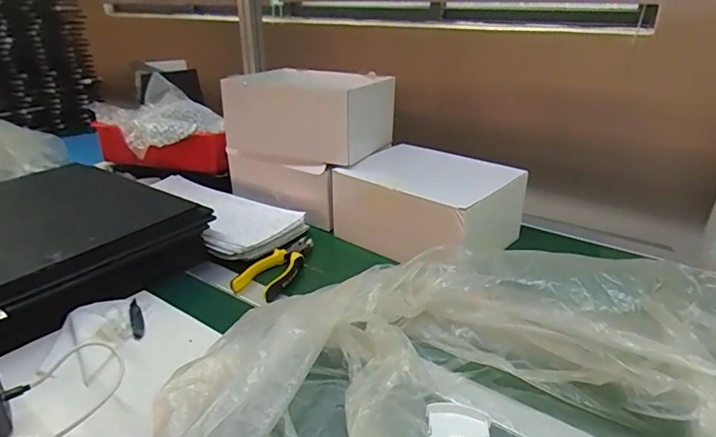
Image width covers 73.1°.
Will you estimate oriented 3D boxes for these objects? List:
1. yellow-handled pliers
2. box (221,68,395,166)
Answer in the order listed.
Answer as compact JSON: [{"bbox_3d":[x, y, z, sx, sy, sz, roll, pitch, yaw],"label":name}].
[{"bbox_3d":[-0.114,0.066,0.709,0.061,0.025,0.159,9,26,19],"label":"yellow-handled pliers"},{"bbox_3d":[-0.087,-0.184,0.870,0.259,0.133,0.183,13,28,26],"label":"box"}]

